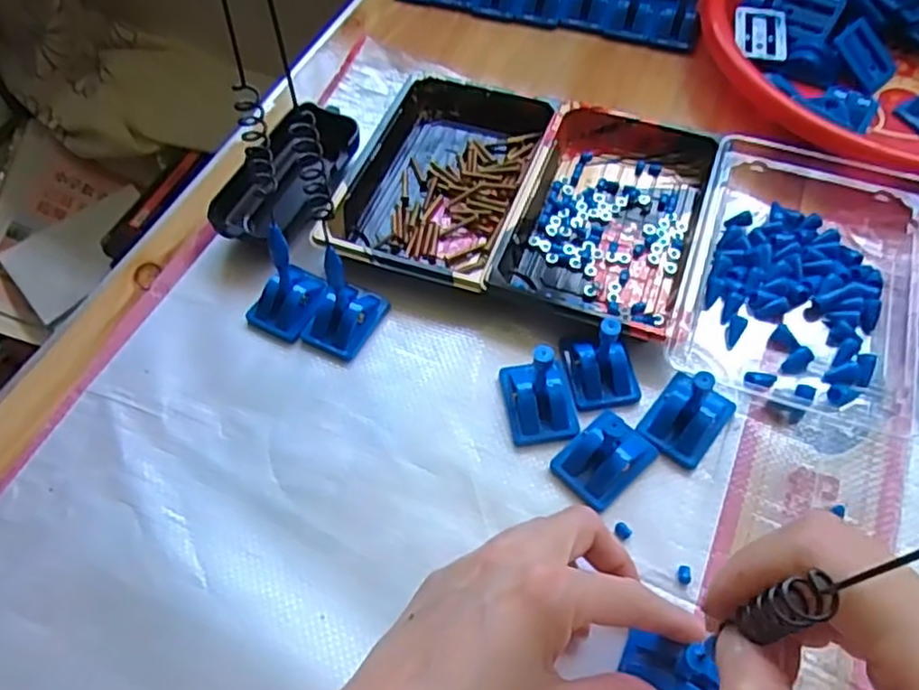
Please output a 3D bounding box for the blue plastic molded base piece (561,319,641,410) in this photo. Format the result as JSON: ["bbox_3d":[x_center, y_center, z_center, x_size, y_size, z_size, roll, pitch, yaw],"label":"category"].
[{"bbox_3d":[0.073,0.003,0.354,0.036,0.043,0.043,-6,57,0],"label":"blue plastic molded base piece"}]

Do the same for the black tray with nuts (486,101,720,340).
[{"bbox_3d":[0.091,-0.080,0.418,0.100,0.023,0.149,16,59,13],"label":"black tray with nuts"}]

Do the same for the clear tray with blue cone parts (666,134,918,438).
[{"bbox_3d":[0.187,-0.043,0.382,0.121,0.033,0.165,12,59,11],"label":"clear tray with blue cone parts"}]

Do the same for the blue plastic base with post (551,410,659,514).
[{"bbox_3d":[0.070,0.054,0.340,0.043,0.018,0.033,-40,63,-20],"label":"blue plastic base with post"}]

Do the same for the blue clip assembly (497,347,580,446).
[{"bbox_3d":[0.039,0.020,0.346,0.033,0.044,0.043,-11,57,-4],"label":"blue clip assembly"}]

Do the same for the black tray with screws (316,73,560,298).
[{"bbox_3d":[-0.010,-0.105,0.440,0.109,0.023,0.158,16,60,13],"label":"black tray with screws"}]

